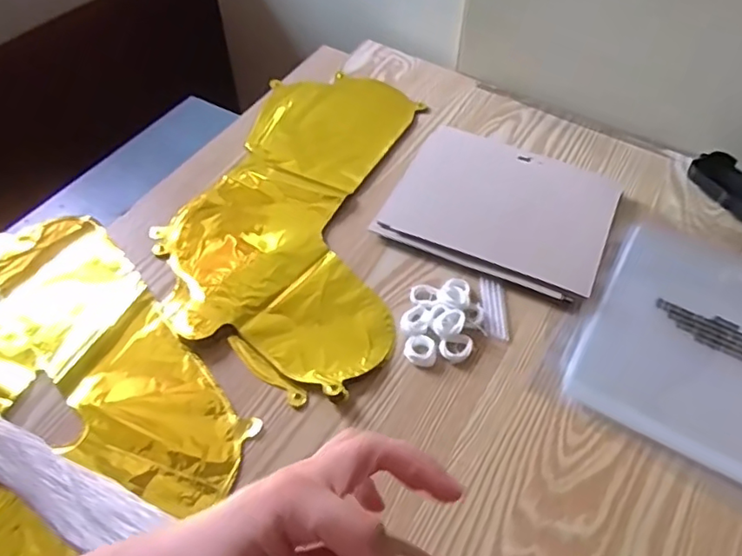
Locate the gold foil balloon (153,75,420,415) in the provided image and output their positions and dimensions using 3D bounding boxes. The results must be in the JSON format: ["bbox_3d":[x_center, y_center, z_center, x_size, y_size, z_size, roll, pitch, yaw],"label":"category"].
[{"bbox_3d":[-0.072,-0.081,0.601,0.222,0.011,0.420,9,52,6],"label":"gold foil balloon"}]

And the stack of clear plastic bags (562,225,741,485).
[{"bbox_3d":[0.298,0.054,0.493,0.204,0.020,0.223,26,55,19],"label":"stack of clear plastic bags"}]

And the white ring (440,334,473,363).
[{"bbox_3d":[0.073,0.059,0.490,0.027,0.008,0.020,-9,52,-8],"label":"white ring"}]

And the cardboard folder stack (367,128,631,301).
[{"bbox_3d":[0.130,-0.074,0.583,0.206,0.022,0.161,21,54,15],"label":"cardboard folder stack"}]

